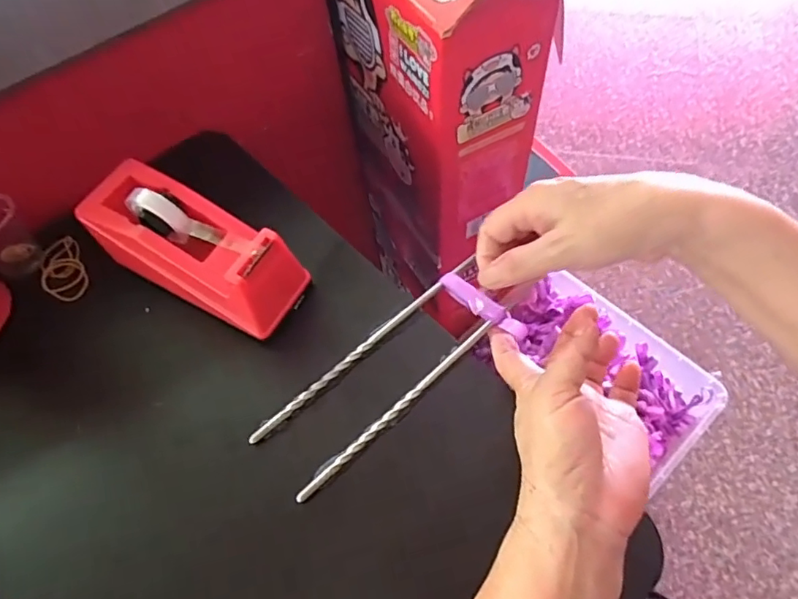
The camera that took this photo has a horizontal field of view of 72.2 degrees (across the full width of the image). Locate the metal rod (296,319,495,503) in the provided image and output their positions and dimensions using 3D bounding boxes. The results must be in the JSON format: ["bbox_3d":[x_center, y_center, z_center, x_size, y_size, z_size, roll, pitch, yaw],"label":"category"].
[{"bbox_3d":[0.002,0.068,0.356,0.168,0.005,0.006,-40,65,-18],"label":"metal rod"}]

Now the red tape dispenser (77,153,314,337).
[{"bbox_3d":[-0.146,-0.033,0.395,0.154,0.084,0.067,27,65,18],"label":"red tape dispenser"}]

